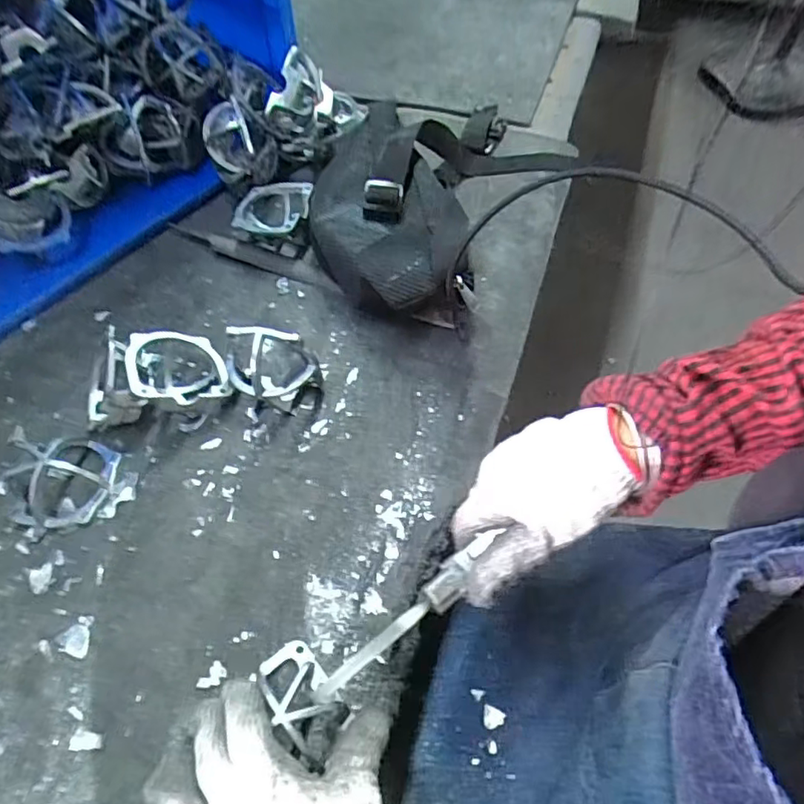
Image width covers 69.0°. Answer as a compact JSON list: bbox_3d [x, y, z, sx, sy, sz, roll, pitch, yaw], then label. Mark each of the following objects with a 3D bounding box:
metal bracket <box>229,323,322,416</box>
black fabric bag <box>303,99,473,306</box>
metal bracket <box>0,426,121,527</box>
[{"bbox_3d":[-0.116,-0.026,0.511,0.081,0.083,0.041,7,57,6],"label":"metal bracket"},{"bbox_3d":[-0.014,-0.202,0.617,0.161,0.091,0.258,9,58,6],"label":"black fabric bag"},{"bbox_3d":[-0.308,0.057,0.497,0.116,0.042,0.082,9,58,8],"label":"metal bracket"}]

